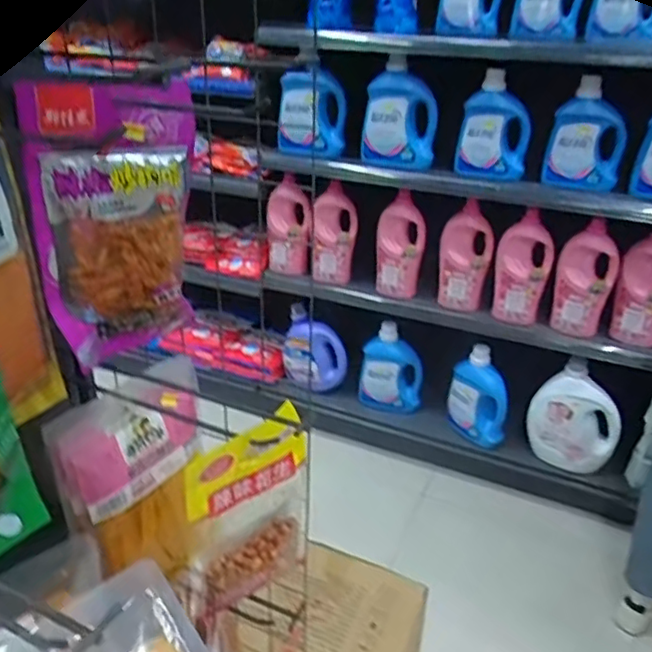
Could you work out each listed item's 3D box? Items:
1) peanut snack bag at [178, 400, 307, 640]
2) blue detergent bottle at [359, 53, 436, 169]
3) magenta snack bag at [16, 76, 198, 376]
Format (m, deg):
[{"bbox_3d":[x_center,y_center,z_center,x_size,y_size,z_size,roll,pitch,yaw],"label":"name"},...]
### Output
[{"bbox_3d":[-0.074,0.181,0.616,0.144,0.216,0.035,-19,34,-36],"label":"peanut snack bag"},{"bbox_3d":[0.202,-0.578,1.690,0.201,0.277,0.095,10,15,16],"label":"blue detergent bottle"},{"bbox_3d":[-0.185,-0.094,0.566,0.036,0.238,0.145,22,33,33],"label":"magenta snack bag"}]

